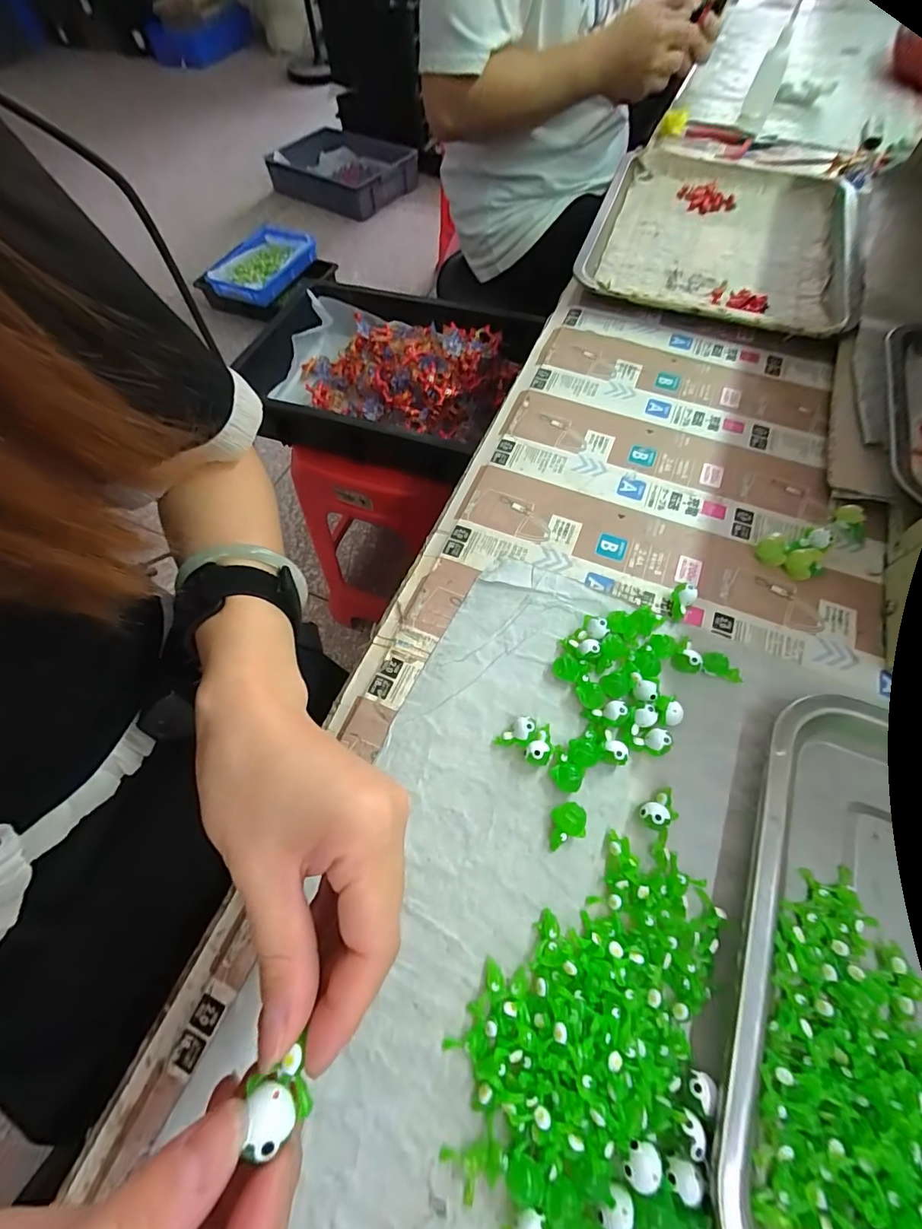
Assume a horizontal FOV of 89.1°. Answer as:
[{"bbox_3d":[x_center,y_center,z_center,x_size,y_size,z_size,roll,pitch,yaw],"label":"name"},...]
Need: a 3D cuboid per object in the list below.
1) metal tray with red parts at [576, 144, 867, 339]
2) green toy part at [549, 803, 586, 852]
[{"bbox_3d":[0.274,-0.394,0.485,0.255,0.031,0.305,18,65,12],"label":"metal tray with red parts"},{"bbox_3d":[0.057,0.114,0.251,0.018,0.014,0.023,4,63,5],"label":"green toy part"}]

